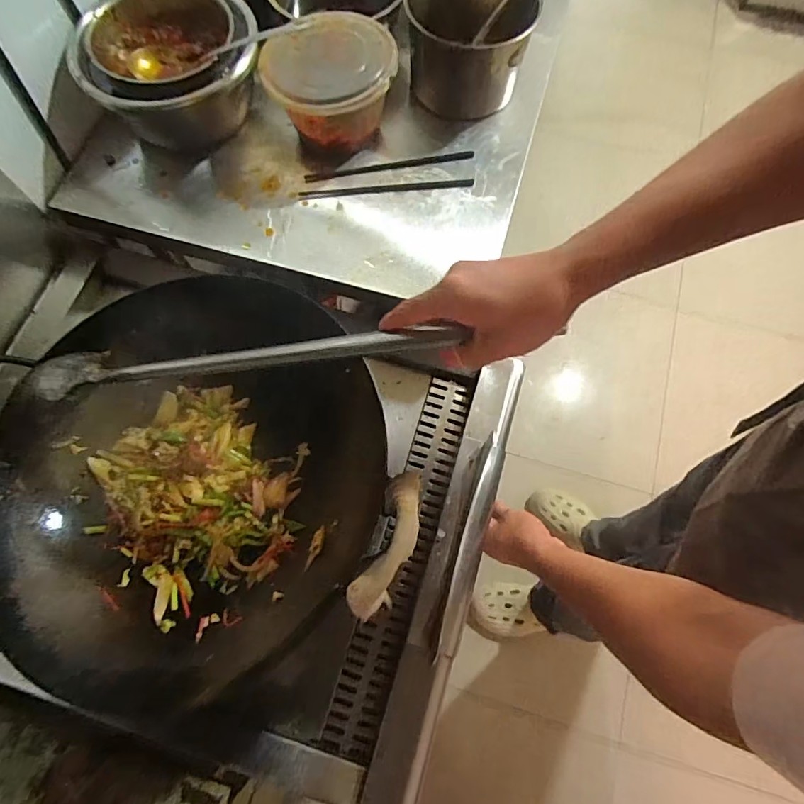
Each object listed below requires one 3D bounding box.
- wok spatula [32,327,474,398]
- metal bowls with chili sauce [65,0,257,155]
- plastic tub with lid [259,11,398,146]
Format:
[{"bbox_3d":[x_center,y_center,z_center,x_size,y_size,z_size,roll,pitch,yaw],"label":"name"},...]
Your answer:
[{"bbox_3d":[-0.148,-0.041,0.437,0.404,0.034,0.053,-4,71,12],"label":"wok spatula"},{"bbox_3d":[-0.295,-0.431,0.640,0.210,0.116,0.202,0,71,0],"label":"metal bowls with chili sauce"},{"bbox_3d":[-0.089,-0.407,0.638,0.169,0.112,0.151,-23,73,-8],"label":"plastic tub with lid"}]

